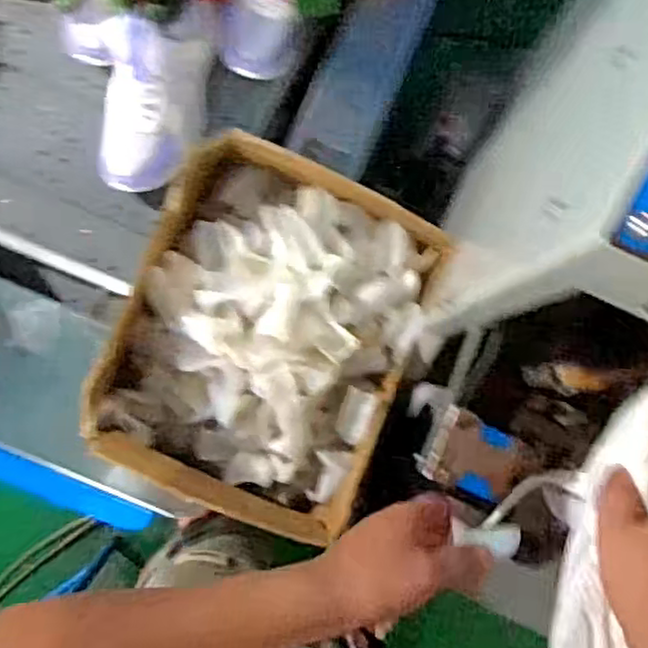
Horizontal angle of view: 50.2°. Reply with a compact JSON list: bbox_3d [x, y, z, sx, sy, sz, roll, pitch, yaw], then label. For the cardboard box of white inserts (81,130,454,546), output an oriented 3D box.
[{"bbox_3d":[-0.051,0.015,0.662,0.265,0.118,0.337,22,84,-1],"label":"cardboard box of white inserts"}]

